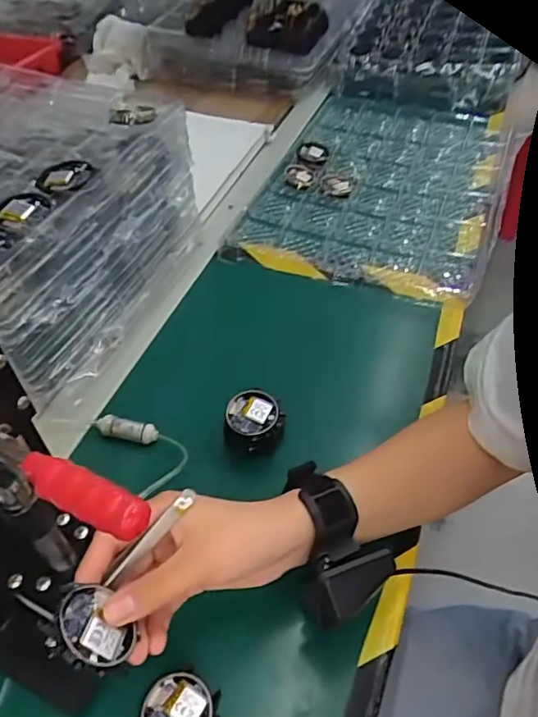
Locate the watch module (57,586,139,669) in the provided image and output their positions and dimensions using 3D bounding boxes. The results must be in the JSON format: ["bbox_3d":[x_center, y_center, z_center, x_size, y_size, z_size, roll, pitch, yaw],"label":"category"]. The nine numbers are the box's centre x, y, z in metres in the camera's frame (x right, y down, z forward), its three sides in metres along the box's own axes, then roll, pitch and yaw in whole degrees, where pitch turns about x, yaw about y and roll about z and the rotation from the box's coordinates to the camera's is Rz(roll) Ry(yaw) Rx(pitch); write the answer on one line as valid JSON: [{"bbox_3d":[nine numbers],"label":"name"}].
[{"bbox_3d":[-0.093,0.143,0.293,0.044,0.006,0.039,45,19,9],"label":"watch module"}]

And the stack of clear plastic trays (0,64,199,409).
[{"bbox_3d":[-0.339,-0.166,0.584,0.445,0.154,0.308,15,50,16],"label":"stack of clear plastic trays"}]

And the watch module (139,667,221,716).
[{"bbox_3d":[-0.057,0.228,0.354,0.048,0.005,0.048,32,56,28],"label":"watch module"}]

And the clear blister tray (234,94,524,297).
[{"bbox_3d":[0.159,-0.244,0.760,0.304,0.024,0.423,14,49,16],"label":"clear blister tray"}]

